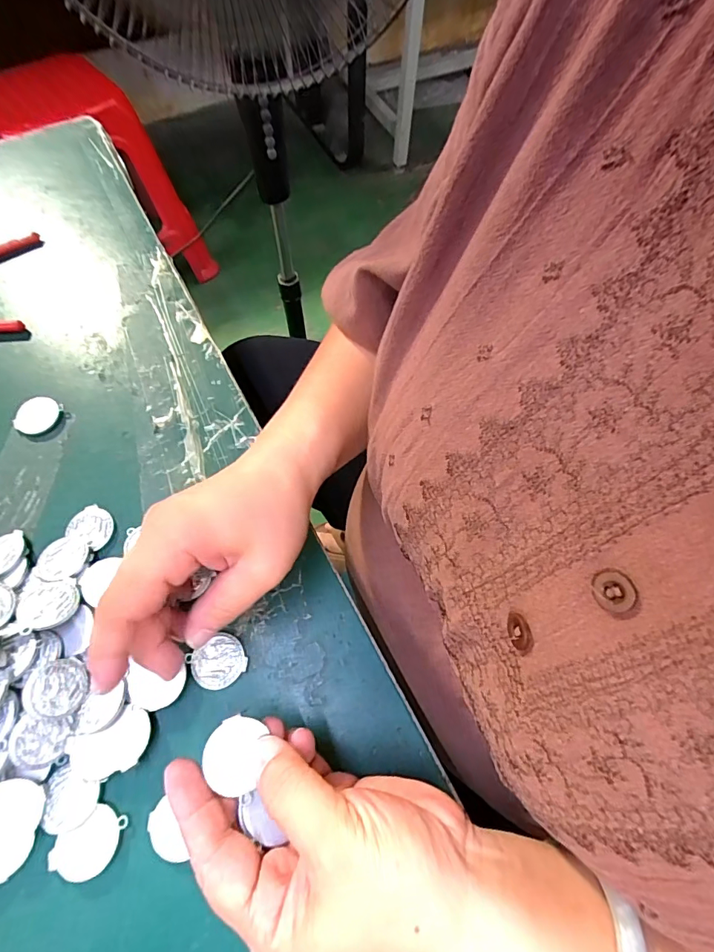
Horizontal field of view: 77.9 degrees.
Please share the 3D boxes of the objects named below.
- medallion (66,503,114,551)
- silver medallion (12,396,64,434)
[{"bbox_3d":[-0.170,0.032,0.283,0.030,0.005,0.024,23,68,11],"label":"medallion"},{"bbox_3d":[-0.230,-0.044,0.318,0.032,0.005,0.030,0,65,1],"label":"silver medallion"}]

